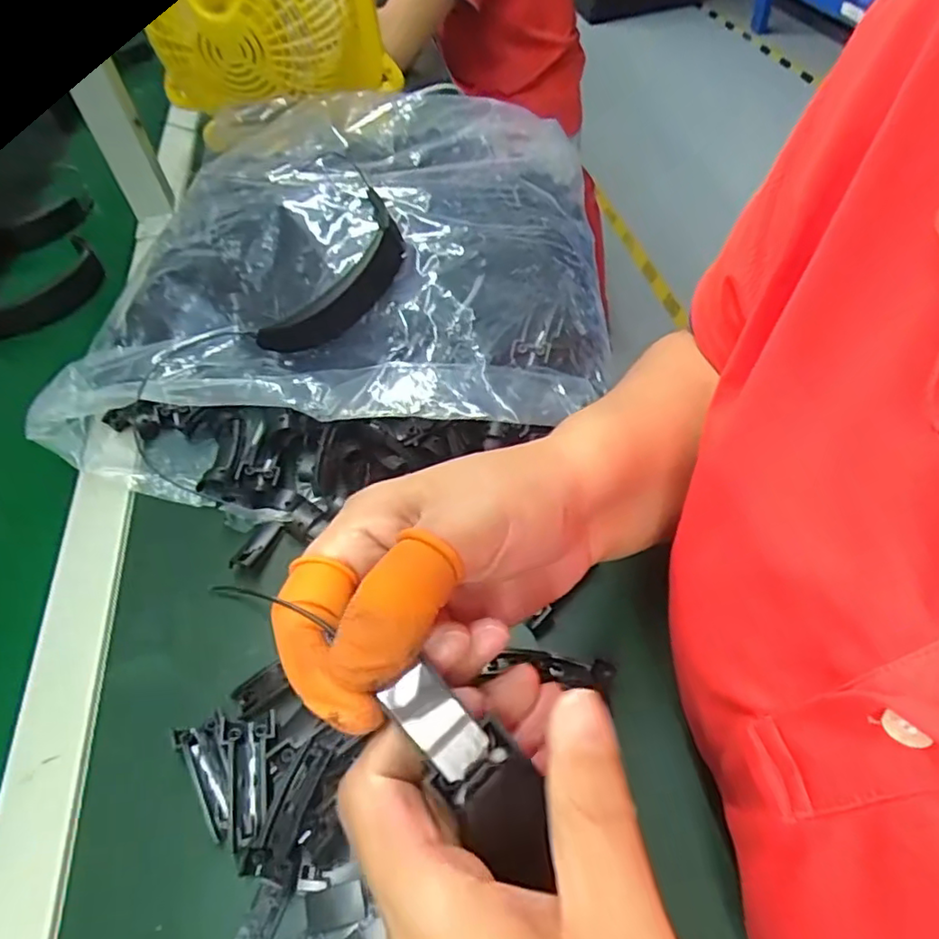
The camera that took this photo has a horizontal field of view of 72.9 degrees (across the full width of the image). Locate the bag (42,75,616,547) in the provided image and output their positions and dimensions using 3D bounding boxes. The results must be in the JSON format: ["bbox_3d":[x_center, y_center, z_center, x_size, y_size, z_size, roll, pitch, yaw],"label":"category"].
[{"bbox_3d":[-0.096,-0.165,0.520,0.386,0.099,0.449,-1,50,6],"label":"bag"}]

